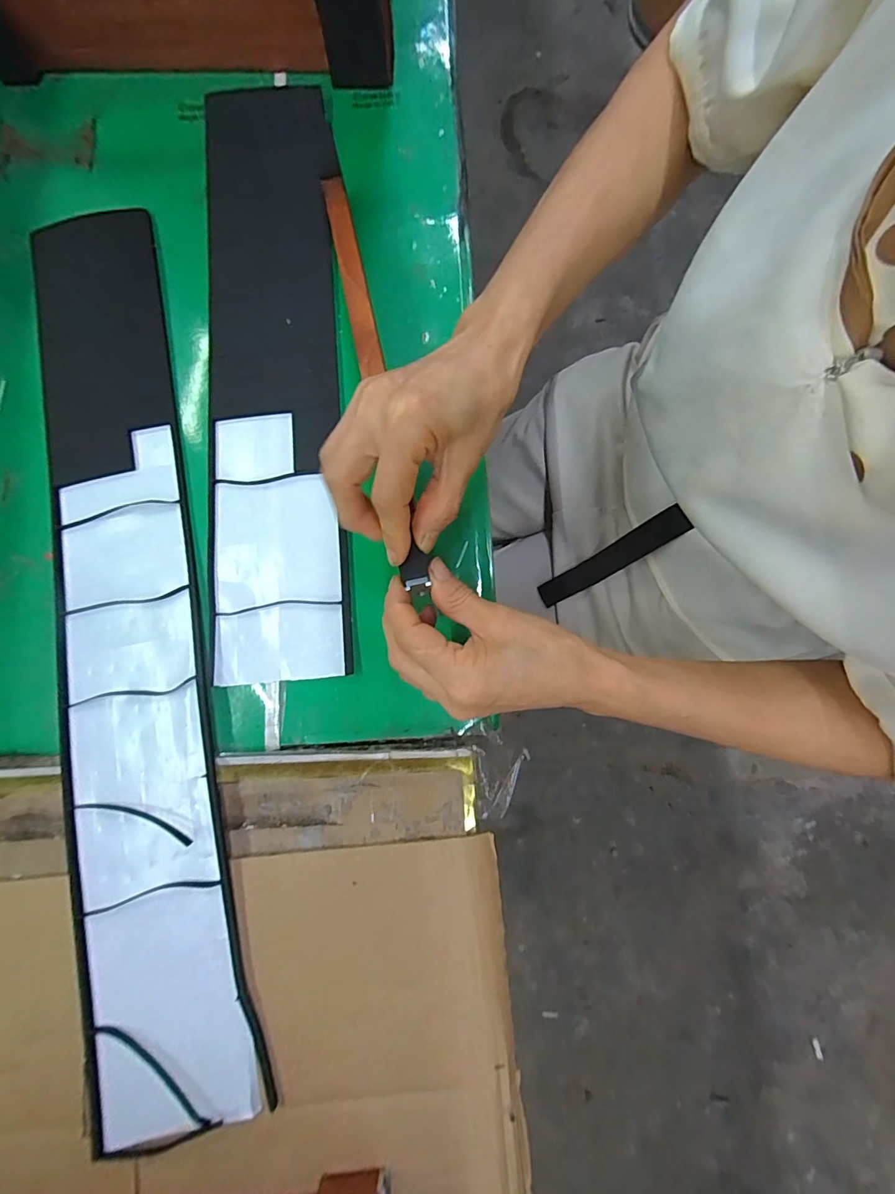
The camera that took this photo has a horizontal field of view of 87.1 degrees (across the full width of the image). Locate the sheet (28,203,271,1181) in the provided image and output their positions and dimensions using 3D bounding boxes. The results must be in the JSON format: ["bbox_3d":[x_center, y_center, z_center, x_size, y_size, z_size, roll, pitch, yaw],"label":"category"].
[{"bbox_3d":[-0.225,0.001,0.329,0.098,0.011,0.633,-13,80,-1],"label":"sheet"}]

